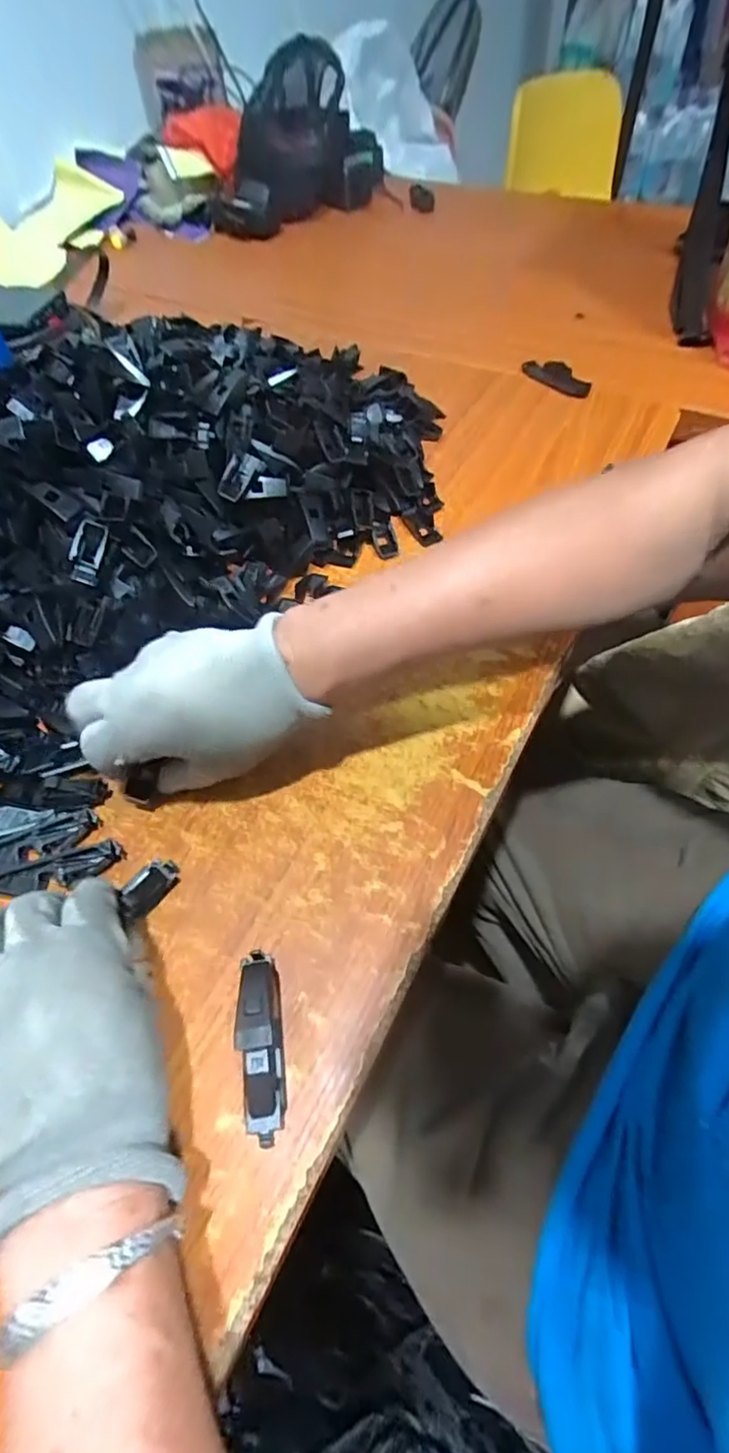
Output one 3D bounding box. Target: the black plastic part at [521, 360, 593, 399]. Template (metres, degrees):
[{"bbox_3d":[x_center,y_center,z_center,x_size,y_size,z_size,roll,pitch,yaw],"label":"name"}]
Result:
[{"bbox_3d":[0.192,-0.349,0.598,0.073,0.019,0.028,31,64,21],"label":"black plastic part"}]

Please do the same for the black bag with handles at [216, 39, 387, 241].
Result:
[{"bbox_3d":[-0.095,-0.814,0.832,0.227,0.172,0.241,-3,57,2],"label":"black bag with handles"}]

